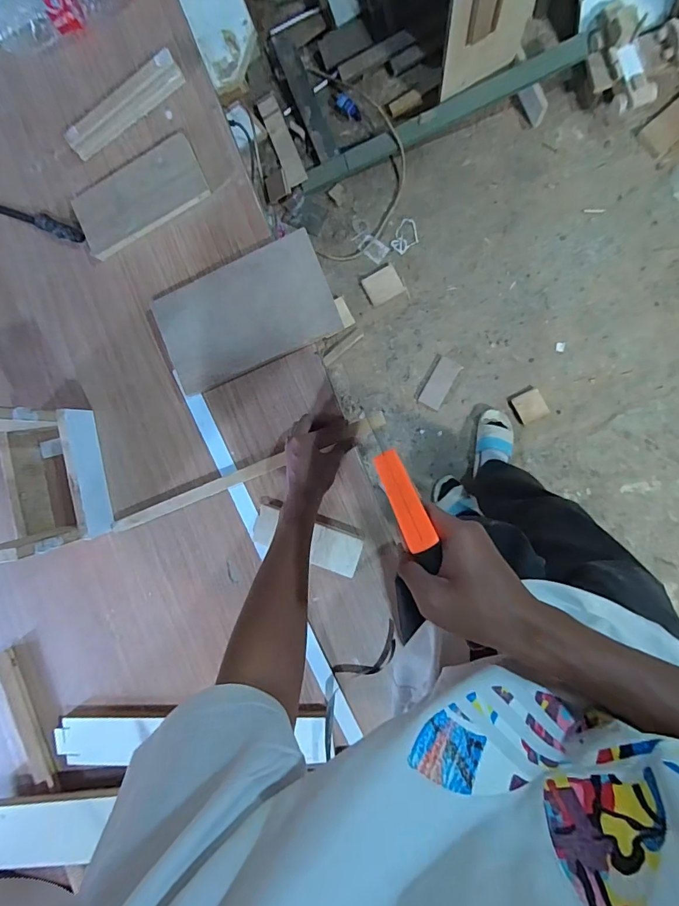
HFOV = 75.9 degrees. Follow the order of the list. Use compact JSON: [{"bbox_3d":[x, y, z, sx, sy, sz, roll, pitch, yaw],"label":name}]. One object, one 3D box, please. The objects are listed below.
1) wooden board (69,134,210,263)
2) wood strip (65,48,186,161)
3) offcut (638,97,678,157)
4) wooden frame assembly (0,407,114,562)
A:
[{"bbox_3d":[-0.306,-0.389,0.670,0.210,0.021,0.095,-24,90,9],"label":"wooden board"},{"bbox_3d":[-0.321,-0.516,0.654,0.197,0.035,0.032,-32,88,9],"label":"wood strip"},{"bbox_3d":[0.915,-0.900,1.175,0.168,0.016,0.087,-39,94,21],"label":"offcut"},{"bbox_3d":[-0.453,0.039,0.643,0.133,0.166,0.204,-5,92,8],"label":"wooden frame assembly"}]

